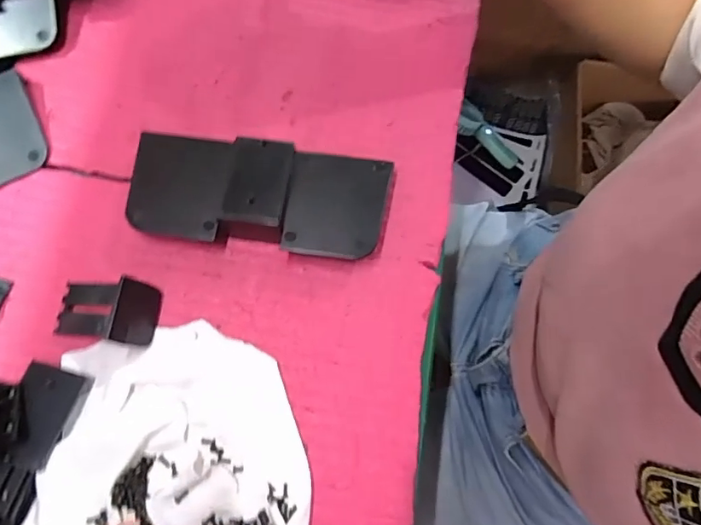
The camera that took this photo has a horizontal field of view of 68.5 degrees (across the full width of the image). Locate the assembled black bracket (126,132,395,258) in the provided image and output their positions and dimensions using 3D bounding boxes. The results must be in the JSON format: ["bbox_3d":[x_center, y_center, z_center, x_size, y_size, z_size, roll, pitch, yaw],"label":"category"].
[{"bbox_3d":[-0.059,-0.042,0.333,0.161,0.029,0.069,7,74,1],"label":"assembled black bracket"}]

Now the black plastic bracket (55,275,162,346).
[{"bbox_3d":[-0.150,0.027,0.311,0.060,0.027,0.037,9,74,2],"label":"black plastic bracket"}]

